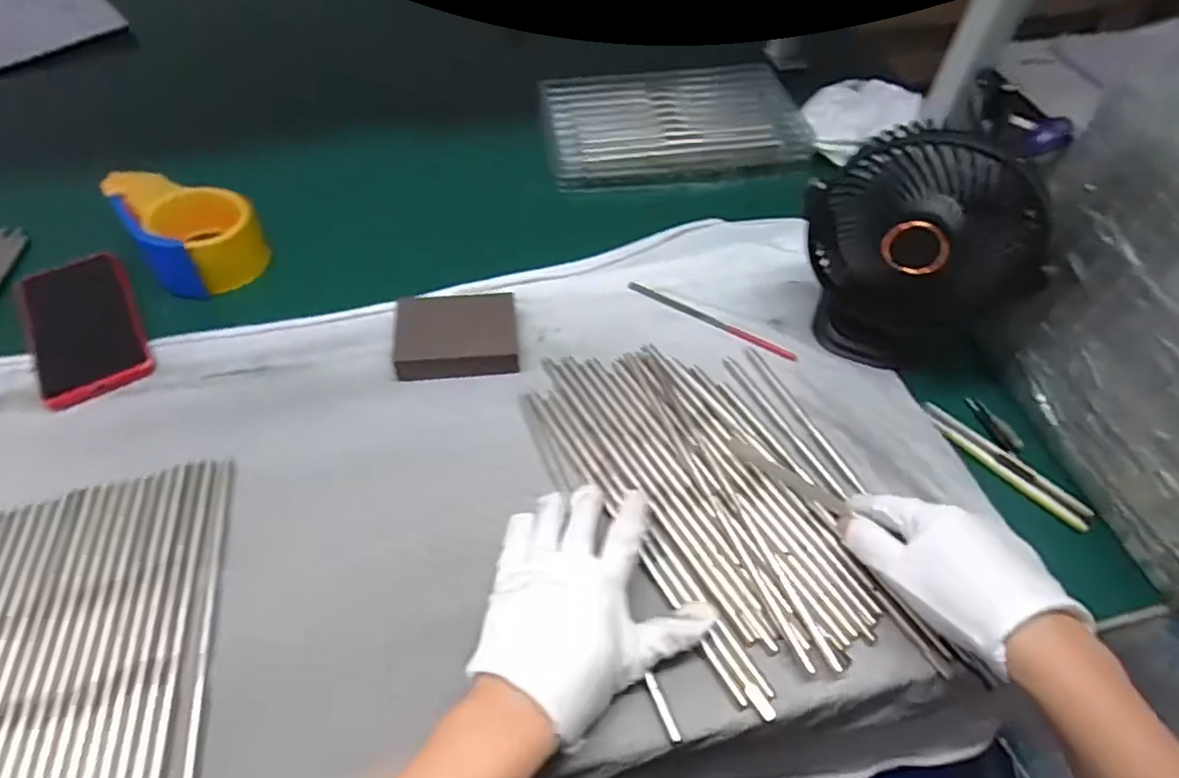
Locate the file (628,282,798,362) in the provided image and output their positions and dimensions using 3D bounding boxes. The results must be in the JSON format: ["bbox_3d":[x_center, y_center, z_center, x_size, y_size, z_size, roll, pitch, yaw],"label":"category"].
[{"bbox_3d":[0.106,-0.061,0.559,0.160,0.008,0.010,29,54,17],"label":"file"}]

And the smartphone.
[{"bbox_3d":[-0.415,-0.057,0.518,0.079,0.015,0.168,-26,58,-22],"label":"smartphone"}]

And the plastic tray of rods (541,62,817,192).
[{"bbox_3d":[0.092,-0.296,0.700,0.276,0.029,0.157,-5,63,-5],"label":"plastic tray of rods"}]

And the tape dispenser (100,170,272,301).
[{"bbox_3d":[-0.351,-0.139,0.568,0.097,0.068,0.102,-32,61,-25],"label":"tape dispenser"}]

